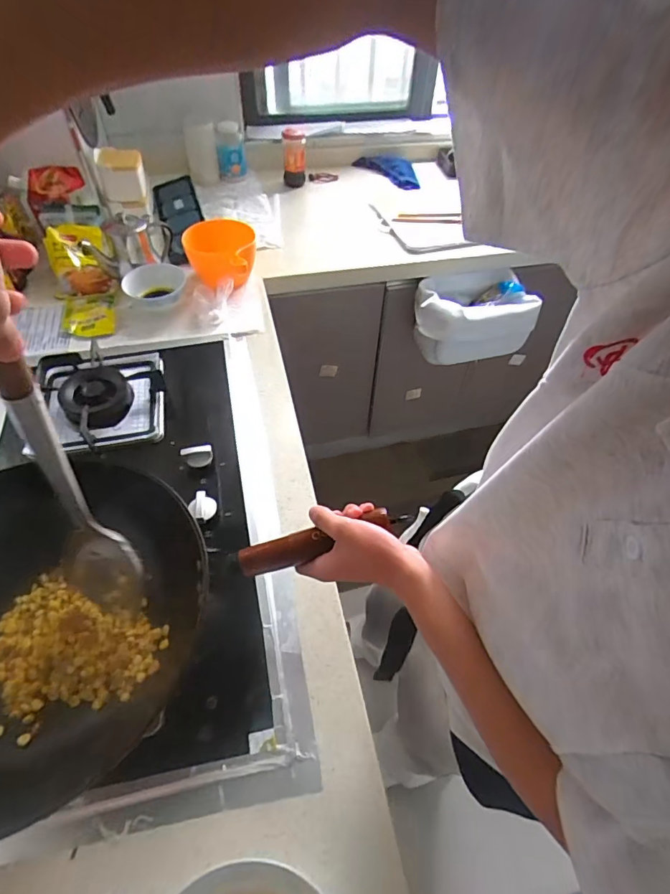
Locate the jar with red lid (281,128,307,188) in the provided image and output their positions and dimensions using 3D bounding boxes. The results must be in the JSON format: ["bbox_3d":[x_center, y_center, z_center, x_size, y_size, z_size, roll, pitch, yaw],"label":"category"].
[{"bbox_3d":[-0.117,-0.836,1.386,0.065,0.135,0.069,0,51,-2],"label":"jar with red lid"}]

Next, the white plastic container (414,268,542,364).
[{"bbox_3d":[0.346,-0.328,1.234,0.291,0.159,0.198,-13,53,-12],"label":"white plastic container"}]

